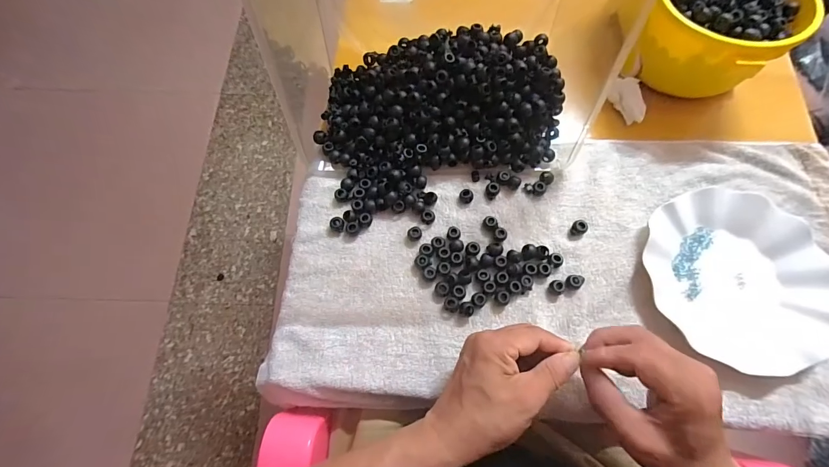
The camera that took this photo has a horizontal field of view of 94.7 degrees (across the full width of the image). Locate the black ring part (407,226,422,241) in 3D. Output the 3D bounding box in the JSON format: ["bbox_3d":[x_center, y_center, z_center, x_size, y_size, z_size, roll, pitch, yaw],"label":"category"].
[{"bbox_3d":[0.000,0.000,0.410,0.015,0.007,0.015,0,69,0],"label":"black ring part"}]

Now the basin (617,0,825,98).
[{"bbox_3d":[0.341,-0.271,0.452,0.162,0.083,0.238,9,69,3],"label":"basin"}]

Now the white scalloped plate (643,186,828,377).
[{"bbox_3d":[0.329,0.046,0.384,0.174,0.022,0.192,-31,72,-11],"label":"white scalloped plate"}]

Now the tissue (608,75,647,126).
[{"bbox_3d":[0.256,-0.160,0.460,0.031,0.020,0.054,-8,69,-3],"label":"tissue"}]

